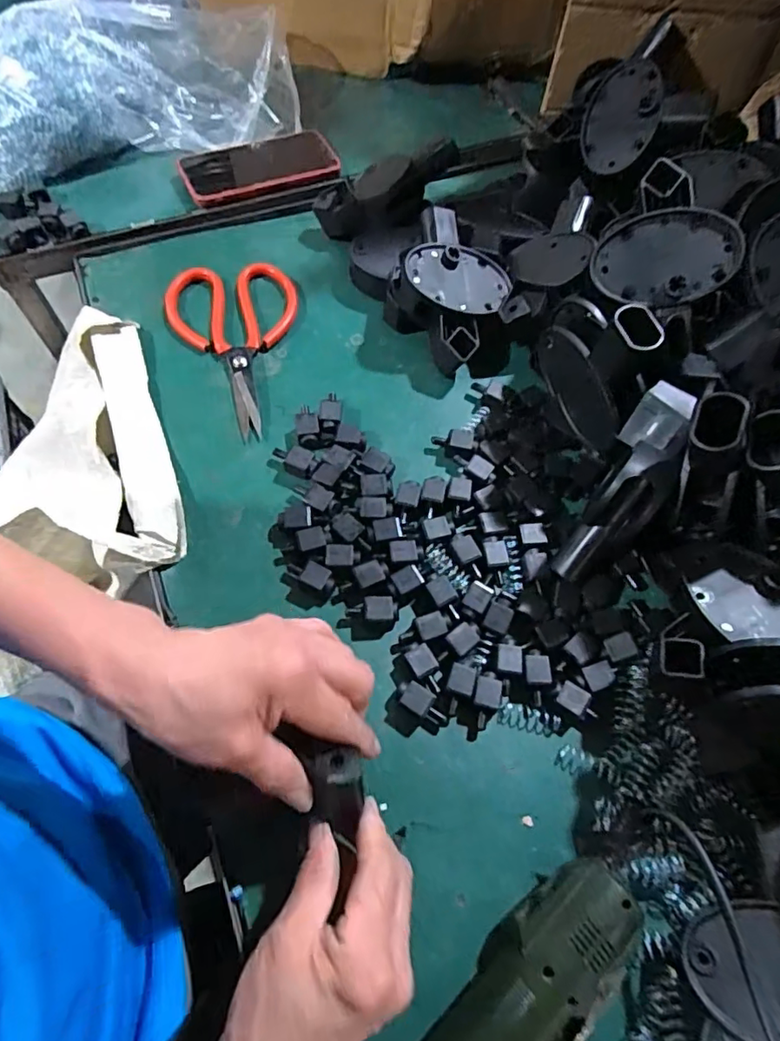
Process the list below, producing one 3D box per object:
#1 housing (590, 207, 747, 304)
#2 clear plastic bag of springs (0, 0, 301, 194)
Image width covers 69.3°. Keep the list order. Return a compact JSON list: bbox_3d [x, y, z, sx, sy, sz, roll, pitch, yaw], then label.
[{"bbox_3d":[0.187,-0.178,0.384,0.091,0.010,0.058,7,105,16],"label":"housing"},{"bbox_3d":[-0.269,-0.466,0.605,0.339,0.104,0.144,-18,66,-10],"label":"clear plastic bag of springs"}]

